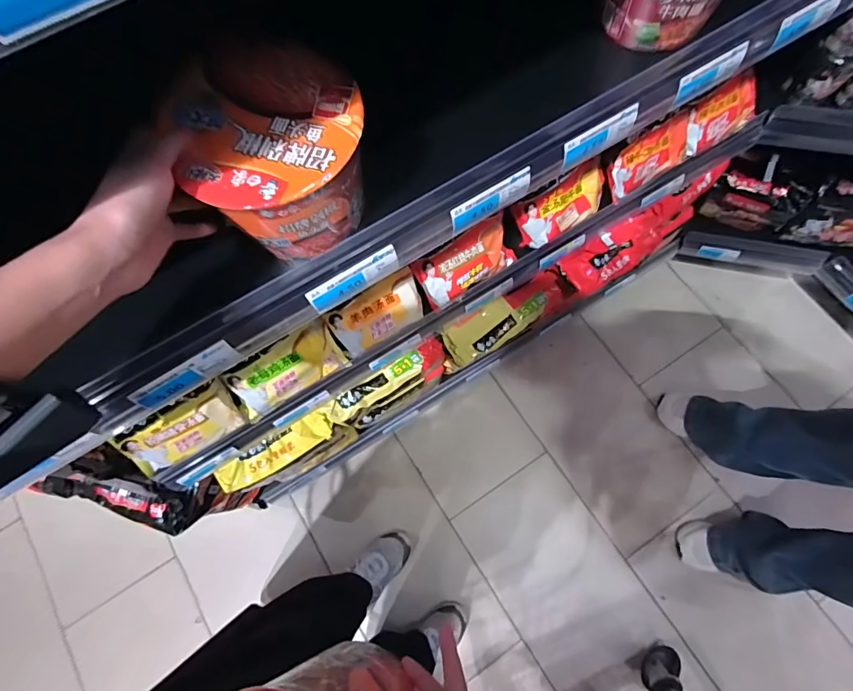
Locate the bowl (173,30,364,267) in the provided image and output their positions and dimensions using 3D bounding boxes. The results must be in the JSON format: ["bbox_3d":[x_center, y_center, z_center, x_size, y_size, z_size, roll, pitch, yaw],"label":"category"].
[{"bbox_3d":[-0.111,-0.150,0.348,0.126,0.111,0.132,-1,74,2],"label":"bowl"}]

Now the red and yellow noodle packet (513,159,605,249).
[{"bbox_3d":[0.215,-0.233,0.705,0.150,0.082,0.045,-32,33,0],"label":"red and yellow noodle packet"}]

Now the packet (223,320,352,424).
[{"bbox_3d":[-0.216,0.031,0.648,0.174,0.098,0.045,-31,41,-7],"label":"packet"}]

